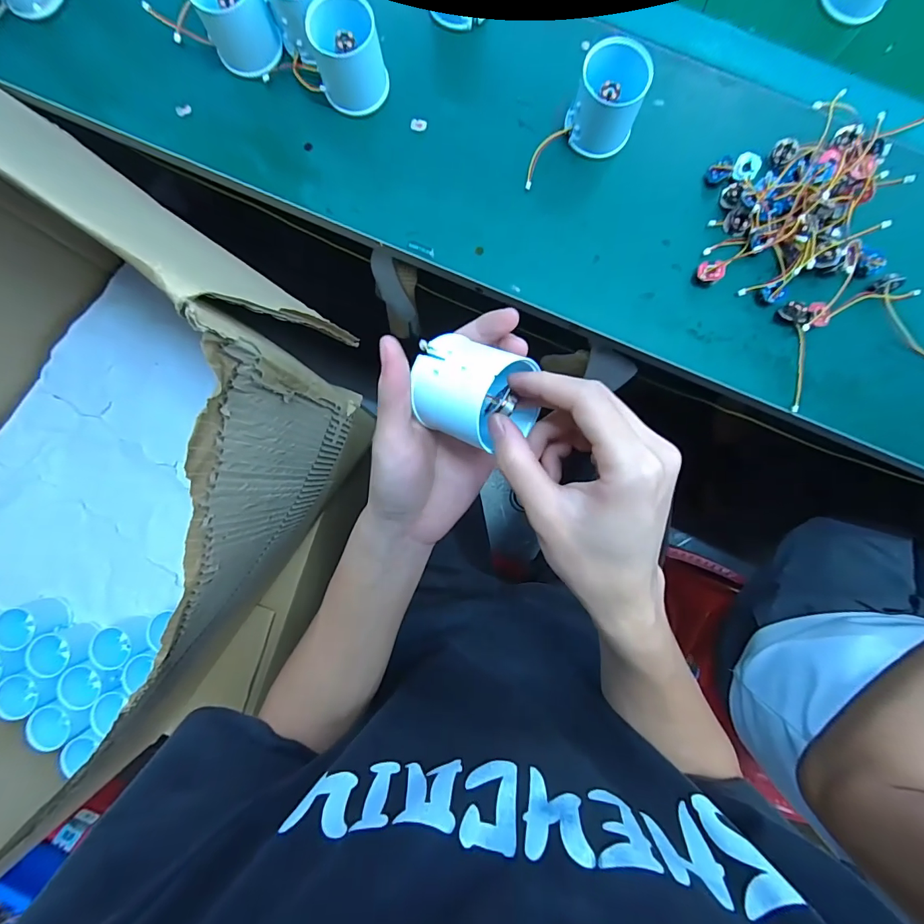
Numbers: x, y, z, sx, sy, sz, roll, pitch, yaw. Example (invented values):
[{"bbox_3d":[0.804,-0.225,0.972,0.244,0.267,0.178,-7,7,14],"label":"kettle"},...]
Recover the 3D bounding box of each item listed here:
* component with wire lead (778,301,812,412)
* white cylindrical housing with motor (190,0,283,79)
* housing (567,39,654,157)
[{"bbox_3d":[0.283,-0.089,0.356,0.018,0.016,0.089,-9,87,-1],"label":"component with wire lead"},{"bbox_3d":[-0.182,-0.358,0.344,0.052,0.057,0.051,0,86,-1],"label":"white cylindrical housing with motor"},{"bbox_3d":[0.117,-0.289,0.344,0.052,0.054,0.052,0,86,-1],"label":"housing"}]

